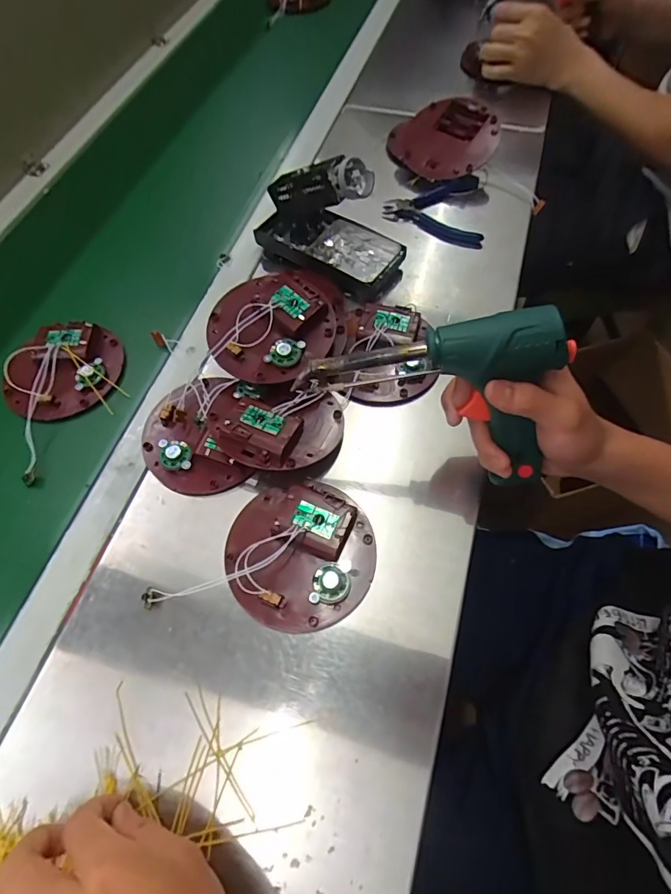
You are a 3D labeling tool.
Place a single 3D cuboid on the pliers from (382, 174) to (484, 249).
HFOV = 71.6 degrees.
[{"bbox_3d":[0.121,-0.294,0.581,0.116,0.027,0.111,2,63,3],"label":"pliers"}]

